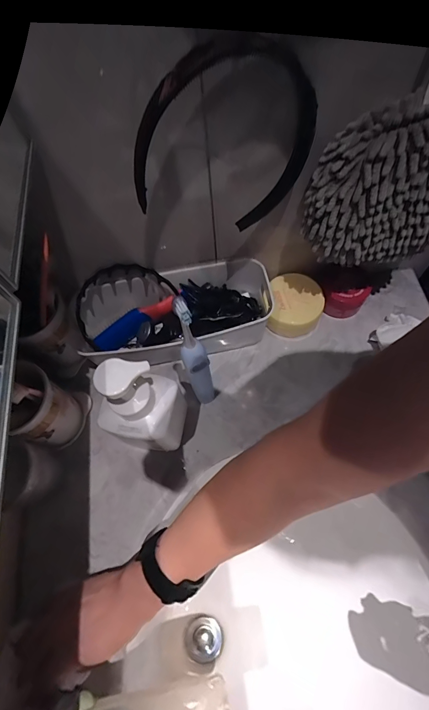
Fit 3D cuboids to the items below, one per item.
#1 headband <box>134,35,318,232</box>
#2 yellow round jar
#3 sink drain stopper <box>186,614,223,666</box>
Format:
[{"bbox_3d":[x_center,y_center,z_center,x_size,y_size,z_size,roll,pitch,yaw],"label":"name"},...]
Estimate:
[{"bbox_3d":[0.007,-0.169,0.320,0.160,0.188,0.031,-21,67,-6],"label":"headband"},{"bbox_3d":[0.117,-0.071,0.516,0.081,0.048,0.083,5,67,5],"label":"yellow round jar"},{"bbox_3d":[-0.014,0.413,0.512,0.054,0.011,0.054,-1,67,2],"label":"sink drain stopper"}]

